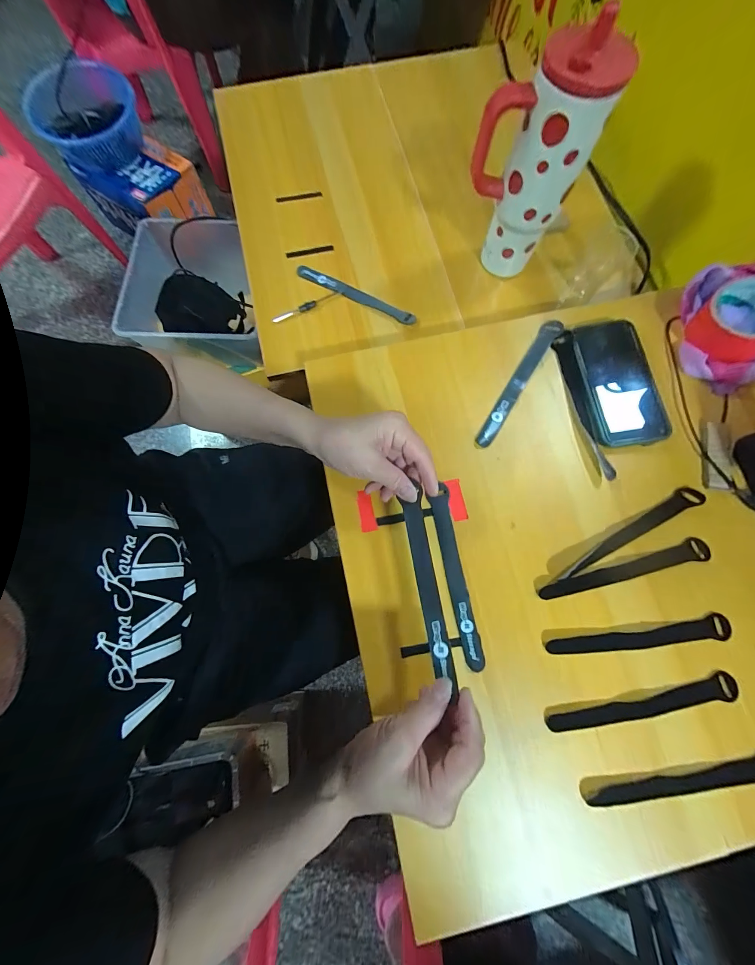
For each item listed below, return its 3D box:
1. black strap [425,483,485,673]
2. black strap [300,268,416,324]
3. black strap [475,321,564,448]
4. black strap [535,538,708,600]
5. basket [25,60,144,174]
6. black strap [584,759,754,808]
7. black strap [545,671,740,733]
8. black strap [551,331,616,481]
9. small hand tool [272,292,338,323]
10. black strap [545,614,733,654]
[{"bbox_3d":[0.085,0.099,0.356,0.020,0.008,0.192,-9,76,-1],"label":"black strap"},{"bbox_3d":[-0.032,-0.281,0.482,0.191,0.006,0.020,27,78,6],"label":"black strap"},{"bbox_3d":[0.176,-0.126,0.405,0.022,0.008,0.196,34,79,7],"label":"black strap"},{"bbox_3d":[0.269,0.095,0.351,0.194,0.005,0.019,-13,77,-4],"label":"black strap"},{"bbox_3d":[-0.803,-1.011,0.901,0.266,0.105,0.242,11,79,3],"label":"basket"},{"bbox_3d":[0.296,0.284,0.309,0.194,0.005,0.024,-5,73,-2],"label":"black strap"},{"bbox_3d":[0.266,0.223,0.321,0.194,0.004,0.022,-11,77,-3],"label":"black strap"},{"bbox_3d":[0.252,-0.096,0.393,0.022,0.008,0.188,-12,77,-3],"label":"black strap"},{"bbox_3d":[-0.106,-0.258,0.478,0.103,0.006,0.009,-25,80,-5],"label":"small hand tool"},{"bbox_3d":[0.273,0.161,0.336,0.193,0.004,0.023,-5,77,-2],"label":"black strap"}]

